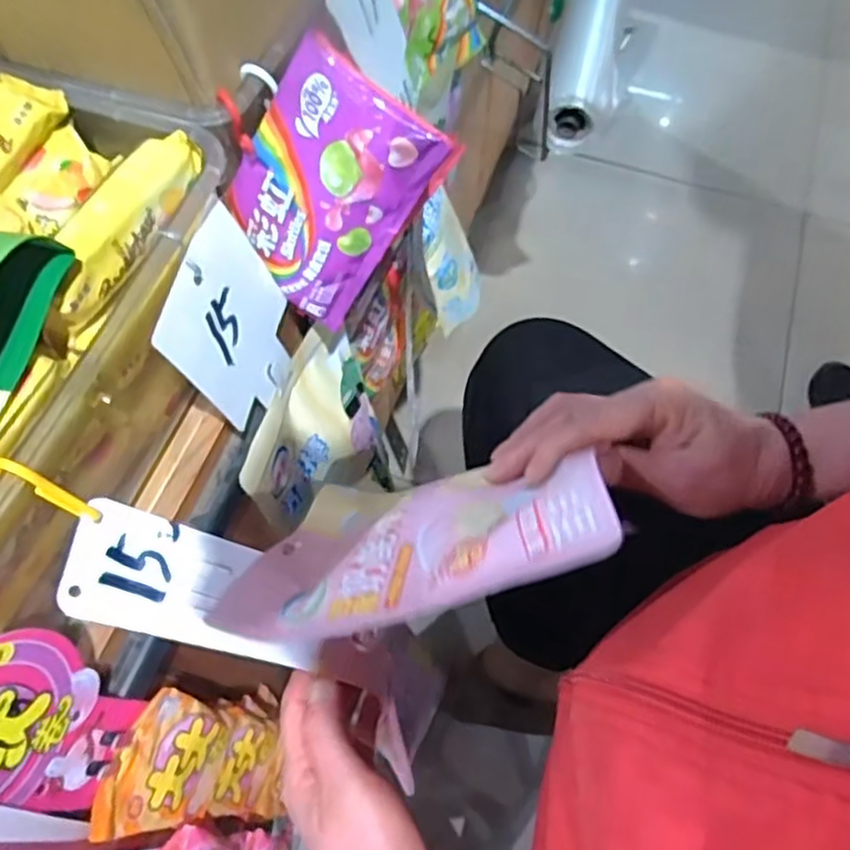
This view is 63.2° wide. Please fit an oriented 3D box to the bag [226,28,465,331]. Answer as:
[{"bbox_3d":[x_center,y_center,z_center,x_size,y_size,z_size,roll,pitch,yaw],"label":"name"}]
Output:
[{"bbox_3d":[-0.061,-0.137,0.414,0.101,0.150,0.018,35,42,-11],"label":"bag"}]

